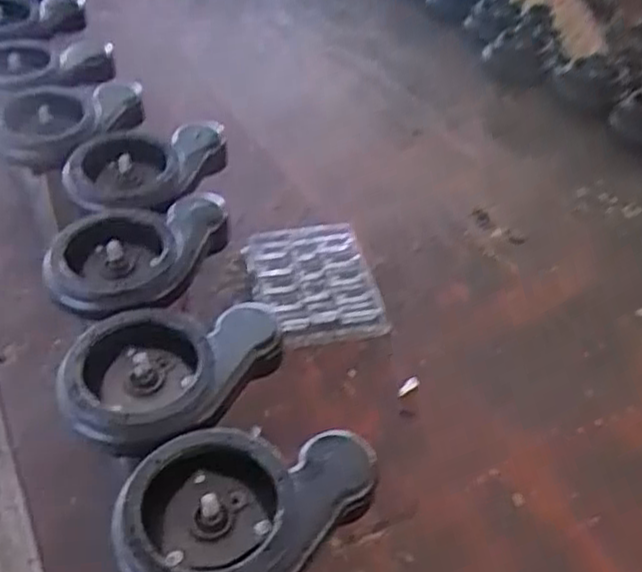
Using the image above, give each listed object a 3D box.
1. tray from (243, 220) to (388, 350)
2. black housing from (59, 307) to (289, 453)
[{"bbox_3d":[-0.008,-0.004,0.843,0.135,0.022,0.165,-9,45,-13],"label":"tray"},{"bbox_3d":[-0.119,0.058,0.544,0.120,0.033,0.151,26,48,22],"label":"black housing"}]

